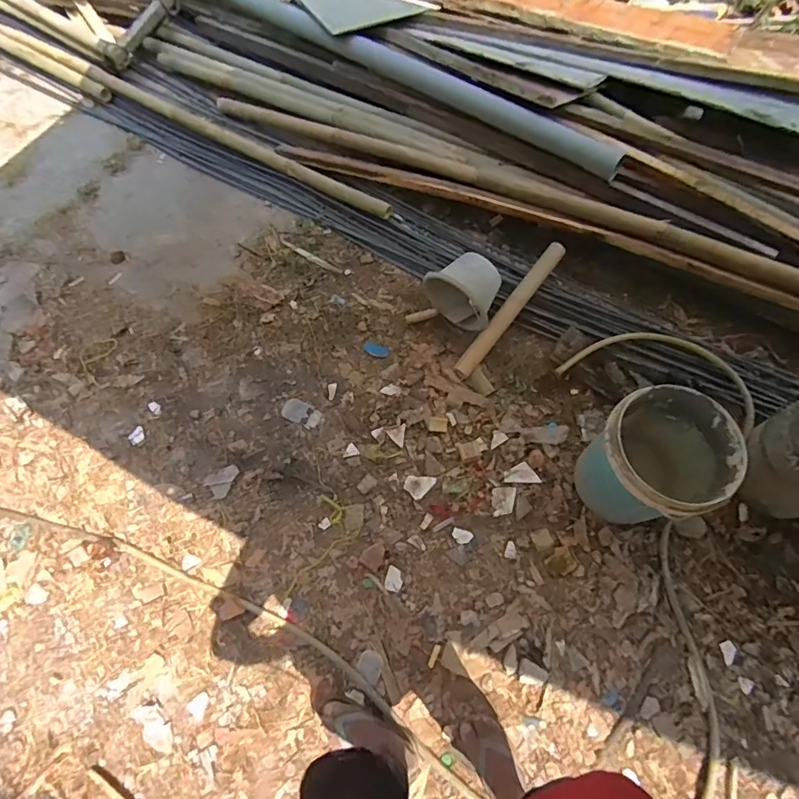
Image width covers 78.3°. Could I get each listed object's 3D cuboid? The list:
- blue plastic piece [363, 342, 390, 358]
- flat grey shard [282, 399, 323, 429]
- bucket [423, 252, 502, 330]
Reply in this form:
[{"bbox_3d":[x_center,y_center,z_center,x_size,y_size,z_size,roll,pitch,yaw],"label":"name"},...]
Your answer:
[{"bbox_3d":[-0.084,-0.175,1.741,0.094,0.008,0.043,19,67,9],"label":"blue plastic piece"},{"bbox_3d":[-0.322,0.048,1.631,0.132,0.005,0.073,26,69,12],"label":"flat grey shard"},{"bbox_3d":[0.233,-0.379,1.690,0.250,0.242,0.185,40,72,17],"label":"bucket"}]

